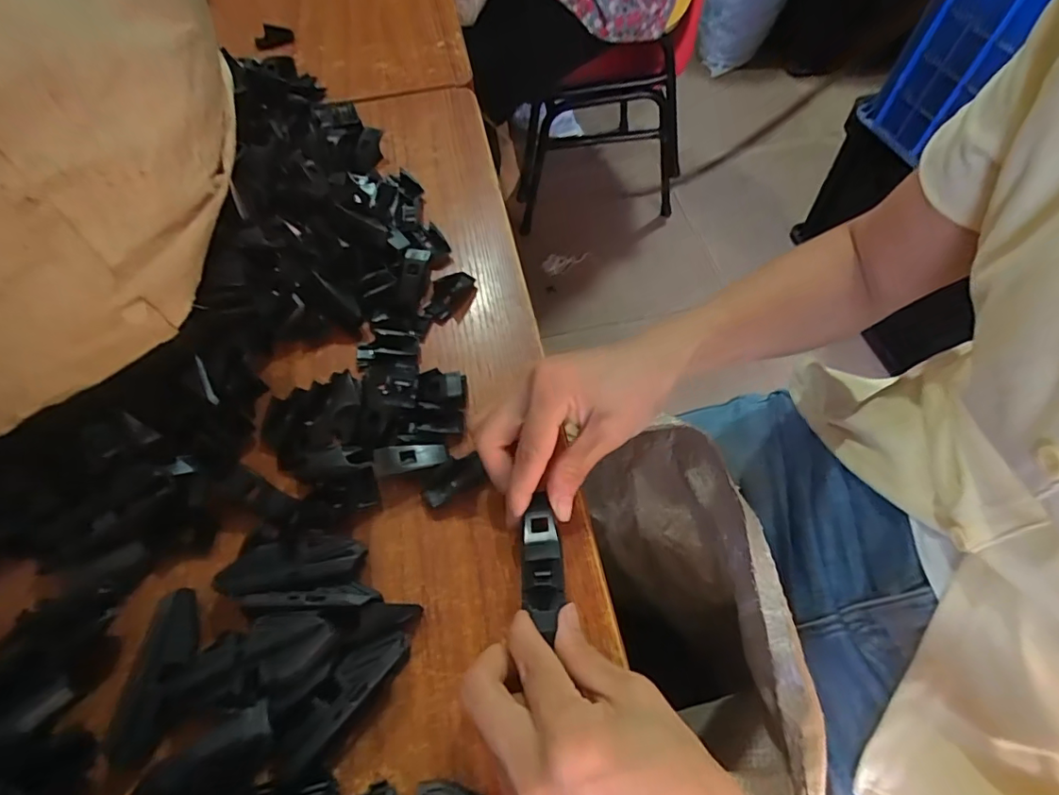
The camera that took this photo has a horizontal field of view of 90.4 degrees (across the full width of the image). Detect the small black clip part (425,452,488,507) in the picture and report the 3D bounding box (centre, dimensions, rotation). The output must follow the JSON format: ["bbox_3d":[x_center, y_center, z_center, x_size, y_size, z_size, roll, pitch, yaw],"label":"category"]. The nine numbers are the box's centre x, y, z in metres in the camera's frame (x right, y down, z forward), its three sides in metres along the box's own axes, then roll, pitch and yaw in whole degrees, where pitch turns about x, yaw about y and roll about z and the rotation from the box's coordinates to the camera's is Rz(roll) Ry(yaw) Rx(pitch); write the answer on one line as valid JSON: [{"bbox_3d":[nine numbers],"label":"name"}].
[{"bbox_3d":[-0.044,0.045,0.302,0.034,0.008,0.023,-22,60,-11],"label":"small black clip part"}]

